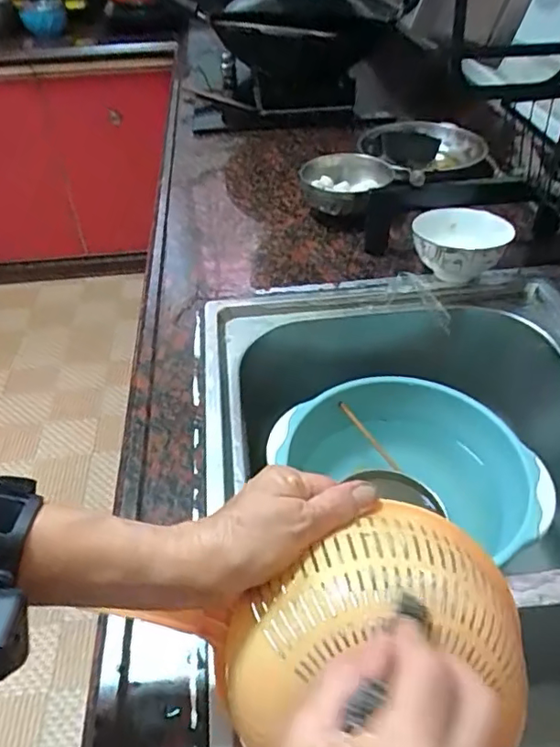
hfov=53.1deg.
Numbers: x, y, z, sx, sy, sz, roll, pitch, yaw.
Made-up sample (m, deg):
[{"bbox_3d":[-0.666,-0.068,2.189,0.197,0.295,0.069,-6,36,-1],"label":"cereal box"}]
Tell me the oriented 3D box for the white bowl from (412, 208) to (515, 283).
[{"bbox_3d":[0.235,-0.156,0.736,0.118,0.074,0.120,5,43,8],"label":"white bowl"}]

